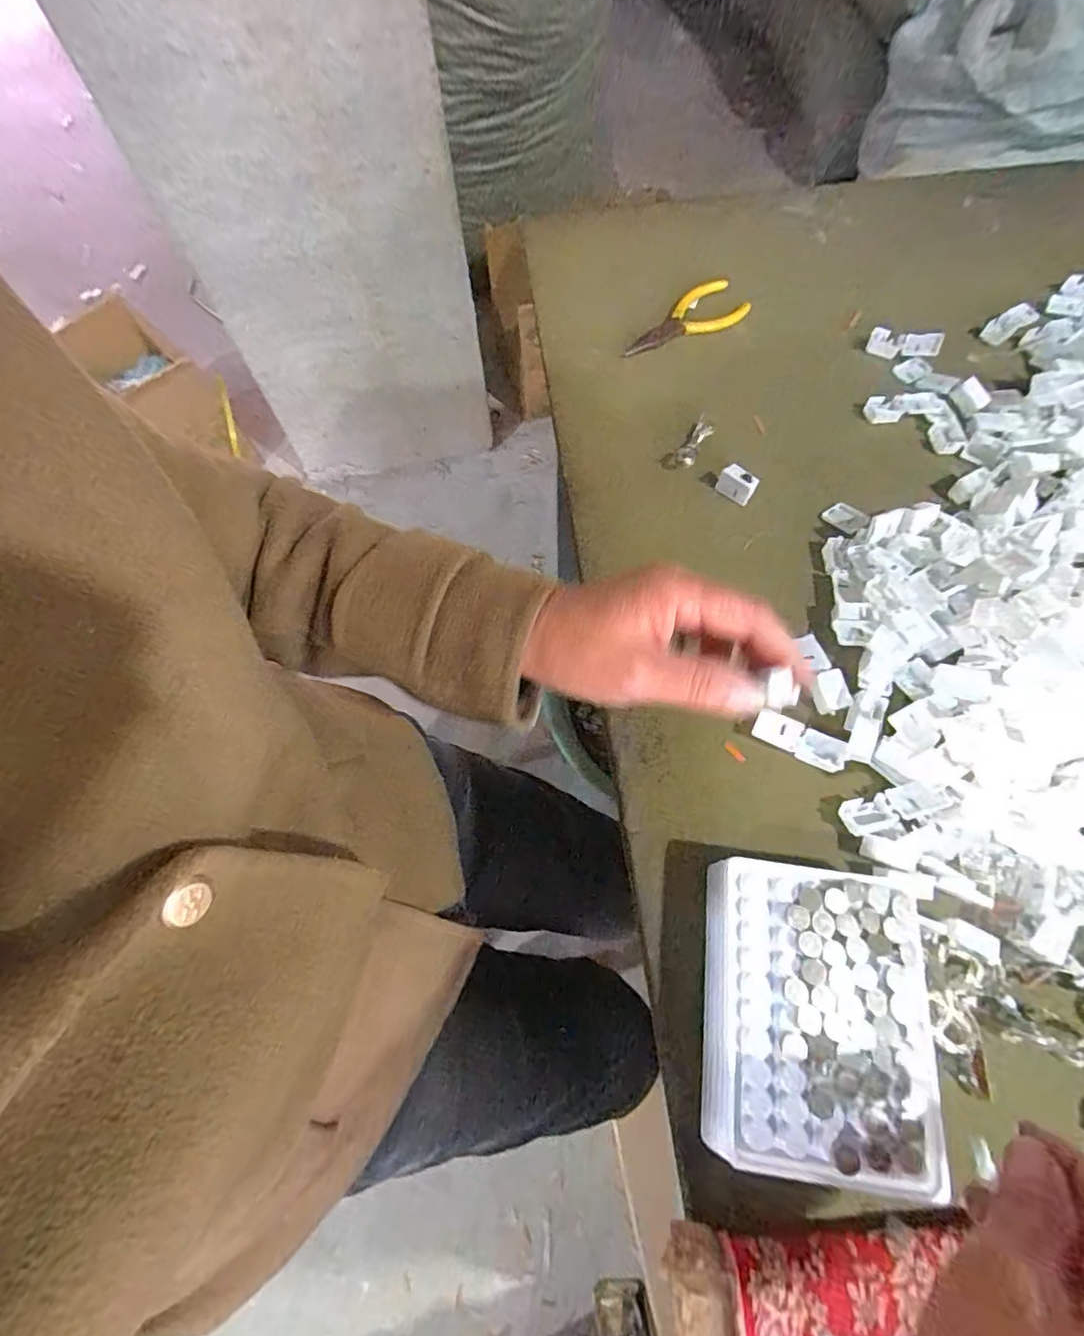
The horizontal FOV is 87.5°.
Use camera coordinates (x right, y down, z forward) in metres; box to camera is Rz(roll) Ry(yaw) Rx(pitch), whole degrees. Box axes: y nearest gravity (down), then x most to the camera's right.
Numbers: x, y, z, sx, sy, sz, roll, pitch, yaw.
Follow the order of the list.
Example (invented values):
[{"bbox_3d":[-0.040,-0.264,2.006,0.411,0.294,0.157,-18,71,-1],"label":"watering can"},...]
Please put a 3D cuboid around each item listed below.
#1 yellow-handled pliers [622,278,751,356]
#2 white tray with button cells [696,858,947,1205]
[{"bbox_3d":[0.123,-0.307,0.500,0.118,0.015,0.046,-27,68,-9],"label":"yellow-handled pliers"},{"bbox_3d":[0.132,0.167,0.277,0.100,0.027,0.128,7,67,5],"label":"white tray with button cells"}]

